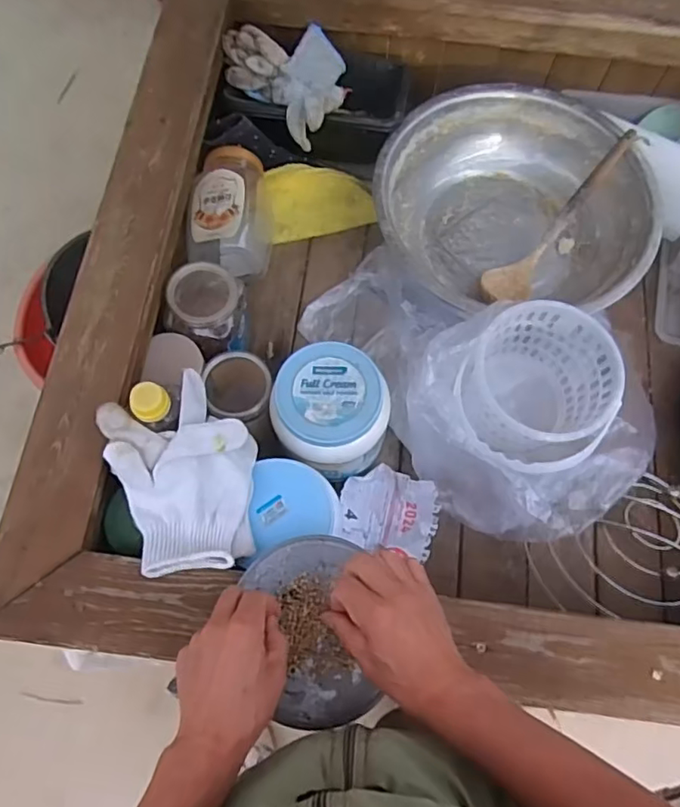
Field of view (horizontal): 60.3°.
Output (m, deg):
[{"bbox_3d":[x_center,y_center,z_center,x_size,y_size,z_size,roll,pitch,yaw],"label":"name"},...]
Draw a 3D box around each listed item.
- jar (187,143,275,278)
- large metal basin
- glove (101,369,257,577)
[{"bbox_3d":[-0.150,-0.268,0.821,0.105,0.080,0.187,3,70,-1],"label":"jar"},{"bbox_3d":[0.241,-0.283,0.854,0.382,0.105,0.344,4,70,0],"label":"large metal basin"},{"bbox_3d":[-0.146,0.066,0.567,0.129,0.055,0.190,-20,72,-9],"label":"glove"}]

